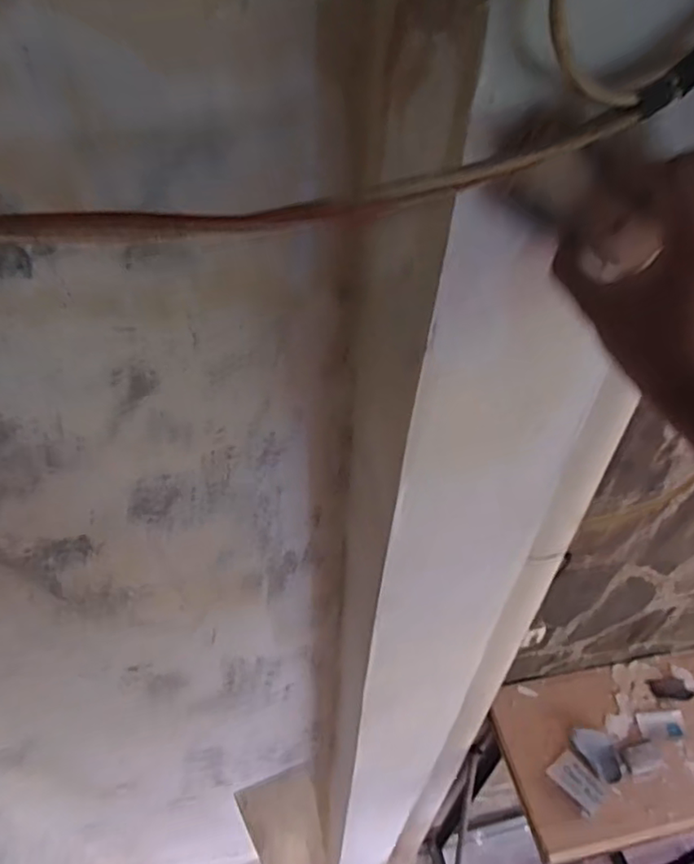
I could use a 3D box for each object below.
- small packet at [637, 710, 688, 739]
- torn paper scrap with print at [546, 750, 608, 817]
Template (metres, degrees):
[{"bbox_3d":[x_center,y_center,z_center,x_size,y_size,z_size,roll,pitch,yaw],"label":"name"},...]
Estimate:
[{"bbox_3d":[0.652,0.605,1.219,0.103,0.009,0.055,-2,45,-5],"label":"small packet"},{"bbox_3d":[0.438,0.662,1.118,0.070,0.008,0.097,-28,53,-28],"label":"torn paper scrap with print"}]

